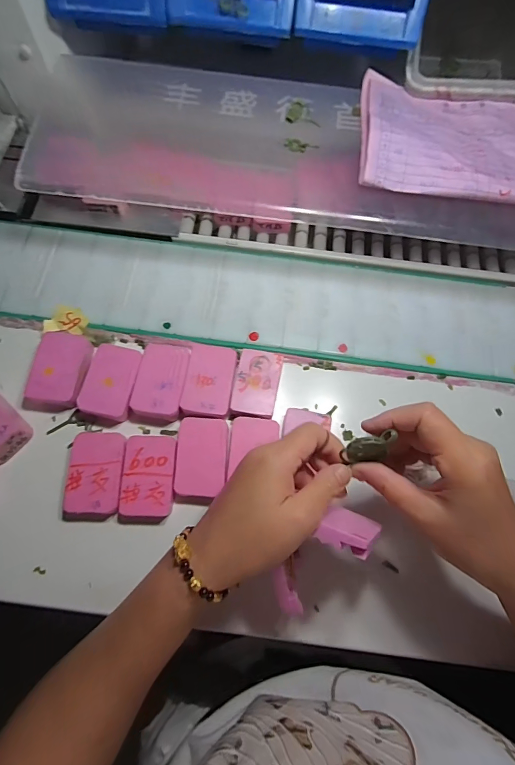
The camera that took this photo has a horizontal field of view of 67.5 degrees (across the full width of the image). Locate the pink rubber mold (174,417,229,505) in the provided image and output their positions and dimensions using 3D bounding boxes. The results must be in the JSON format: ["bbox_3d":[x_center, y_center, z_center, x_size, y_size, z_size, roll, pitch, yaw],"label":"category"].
[{"bbox_3d":[-0.052,0.074,0.367,0.047,0.021,0.075,0,67,-3],"label":"pink rubber mold"}]

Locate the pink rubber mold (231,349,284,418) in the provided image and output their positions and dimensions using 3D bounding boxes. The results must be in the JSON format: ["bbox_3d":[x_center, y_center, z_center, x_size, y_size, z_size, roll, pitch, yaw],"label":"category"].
[{"bbox_3d":[0.000,0.000,0.387,0.043,0.008,0.066,9,67,0],"label":"pink rubber mold"}]

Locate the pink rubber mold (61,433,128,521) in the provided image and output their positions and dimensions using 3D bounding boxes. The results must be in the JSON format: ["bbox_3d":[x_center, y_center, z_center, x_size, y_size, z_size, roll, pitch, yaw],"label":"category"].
[{"bbox_3d":[-0.148,0.086,0.356,0.051,0.021,0.077,0,67,-3],"label":"pink rubber mold"}]

